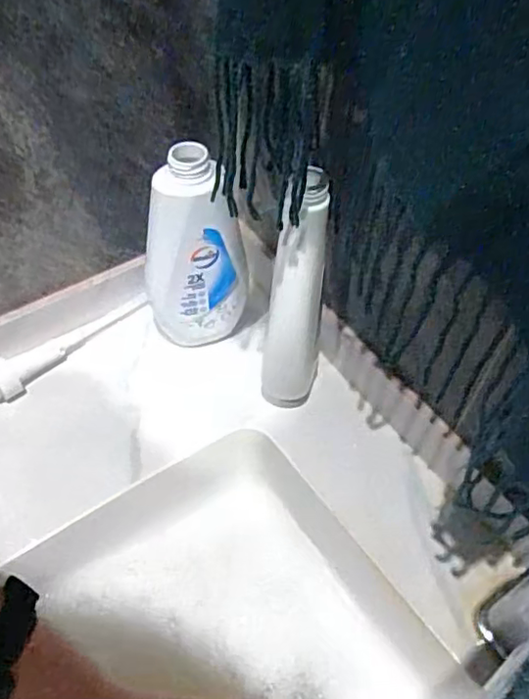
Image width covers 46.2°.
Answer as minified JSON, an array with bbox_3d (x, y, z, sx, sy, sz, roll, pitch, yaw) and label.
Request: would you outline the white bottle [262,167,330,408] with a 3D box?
[{"bbox_3d":[0.025,-0.035,0.502,0.048,0.227,0.048,13,53,7],"label":"white bottle"}]

